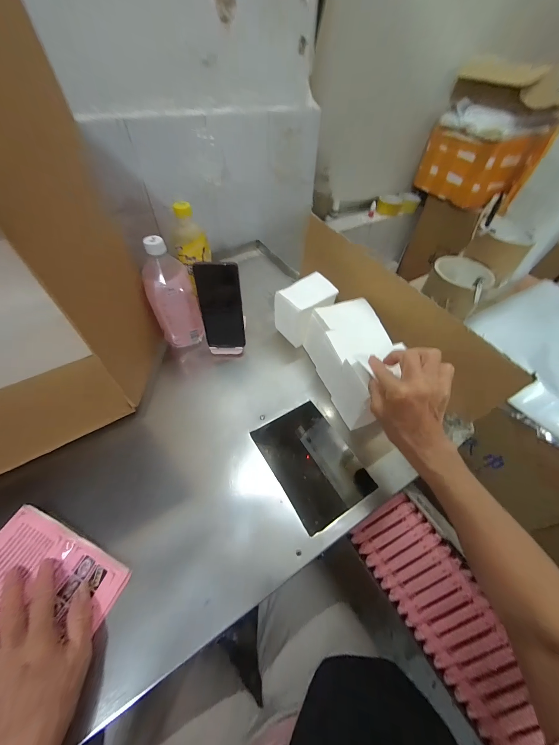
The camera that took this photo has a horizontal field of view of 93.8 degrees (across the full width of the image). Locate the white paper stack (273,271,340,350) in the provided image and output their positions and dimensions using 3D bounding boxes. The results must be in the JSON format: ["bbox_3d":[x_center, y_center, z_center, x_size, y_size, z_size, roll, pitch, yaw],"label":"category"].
[{"bbox_3d":[0.052,-0.120,0.534,0.110,0.113,0.072,-30,59,-23],"label":"white paper stack"}]

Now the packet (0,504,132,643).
[{"bbox_3d":[-0.273,0.245,0.289,0.165,0.020,0.121,21,54,13],"label":"packet"}]

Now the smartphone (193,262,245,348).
[{"bbox_3d":[-0.106,-0.116,0.479,0.074,0.162,0.005,0,38,-1],"label":"smartphone"}]

